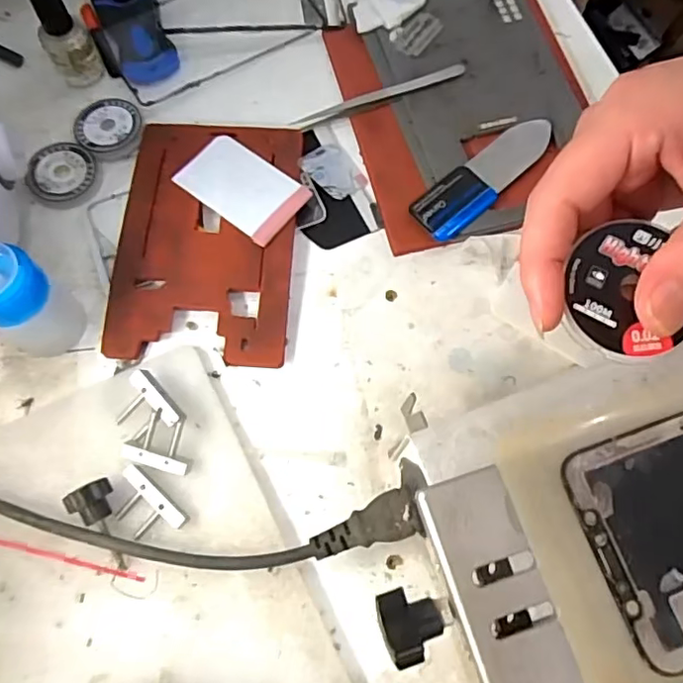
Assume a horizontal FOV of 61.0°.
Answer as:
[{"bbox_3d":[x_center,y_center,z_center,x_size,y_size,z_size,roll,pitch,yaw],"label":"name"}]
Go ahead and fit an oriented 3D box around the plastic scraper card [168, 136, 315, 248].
[{"bbox_3d":[-0.065,-0.101,0.381,0.080,0.009,0.048,37,74,11],"label":"plastic scraper card"}]

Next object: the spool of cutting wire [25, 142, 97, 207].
[{"bbox_3d":[-0.189,-0.115,0.392,0.042,0.010,0.045,-3,71,-2],"label":"spool of cutting wire"}]

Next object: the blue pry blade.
[{"bbox_3d":[0.098,-0.113,0.393,0.117,0.009,0.034,-41,76,-14],"label":"blue pry blade"}]

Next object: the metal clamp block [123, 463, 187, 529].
[{"bbox_3d":[-0.101,0.084,0.314,0.045,0.008,0.008,41,75,12],"label":"metal clamp block"}]

